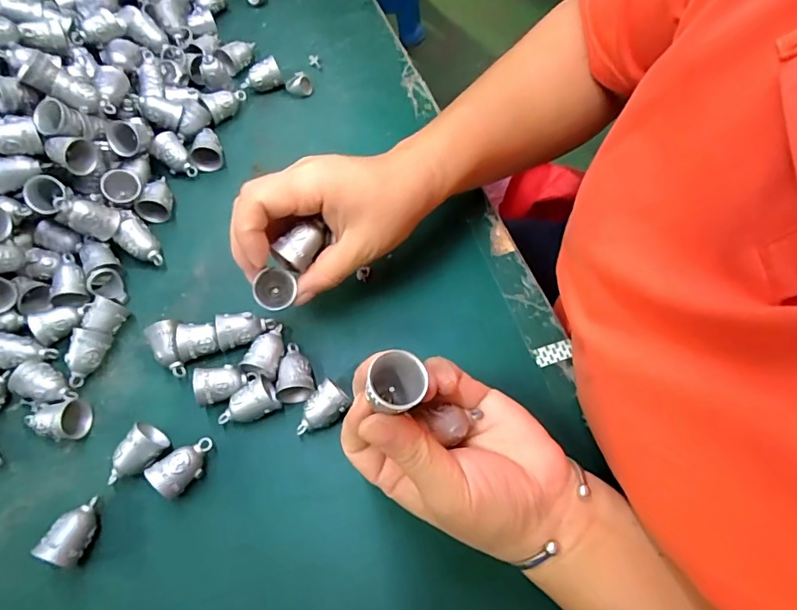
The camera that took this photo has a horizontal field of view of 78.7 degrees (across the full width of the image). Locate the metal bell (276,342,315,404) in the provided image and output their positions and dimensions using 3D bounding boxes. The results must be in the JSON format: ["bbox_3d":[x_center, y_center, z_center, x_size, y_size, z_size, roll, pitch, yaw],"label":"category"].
[{"bbox_3d":[-0.070,0.043,0.318,0.025,0.025,0.036,-18,66,-6],"label":"metal bell"}]

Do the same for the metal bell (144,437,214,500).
[{"bbox_3d":[-0.129,0.096,0.294,0.022,0.019,0.036,39,72,17],"label":"metal bell"}]

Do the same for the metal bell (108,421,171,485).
[{"bbox_3d":[-0.160,0.093,0.297,0.022,0.020,0.036,31,70,14],"label":"metal bell"}]

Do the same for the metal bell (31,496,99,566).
[{"bbox_3d":[-0.184,0.129,0.280,0.021,0.024,0.032,19,68,10],"label":"metal bell"}]

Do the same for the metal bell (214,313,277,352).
[{"bbox_3d":[-0.103,0.016,0.332,0.038,0.020,0.022,-16,66,-6],"label":"metal bell"}]

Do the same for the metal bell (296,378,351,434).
[{"bbox_3d":[-0.048,0.067,0.305,0.021,0.021,0.035,36,71,16],"label":"metal bell"}]

